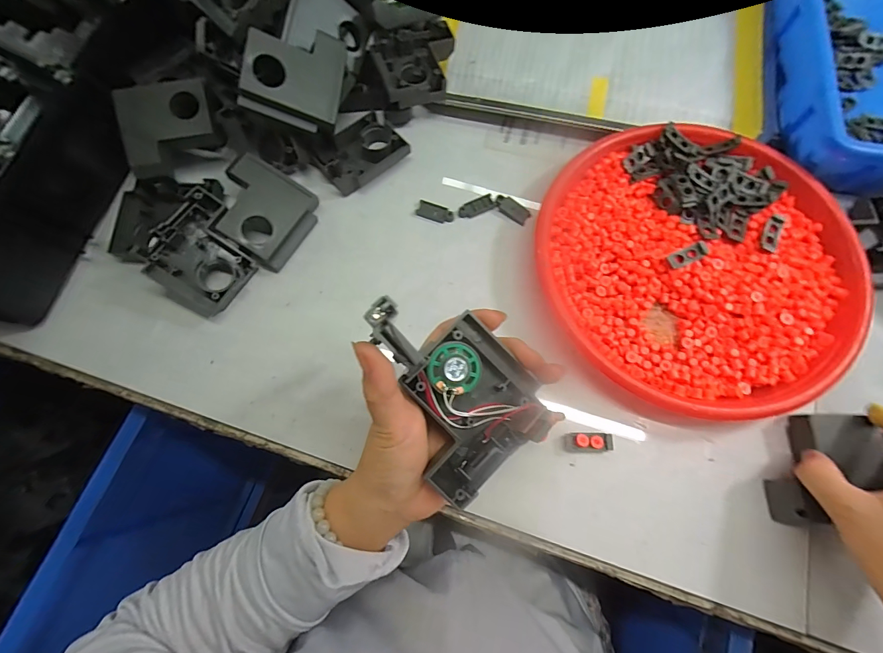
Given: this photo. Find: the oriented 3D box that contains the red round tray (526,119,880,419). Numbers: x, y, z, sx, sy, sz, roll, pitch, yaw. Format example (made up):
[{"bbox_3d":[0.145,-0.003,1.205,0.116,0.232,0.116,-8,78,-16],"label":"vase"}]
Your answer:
[{"bbox_3d":[0.206,-0.052,0.316,0.243,0.033,0.242,0,74,2],"label":"red round tray"}]

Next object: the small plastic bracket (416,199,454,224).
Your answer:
[{"bbox_3d":[-0.005,-0.106,0.352,0.035,0.004,0.016,20,76,7],"label":"small plastic bracket"}]

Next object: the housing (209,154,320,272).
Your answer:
[{"bbox_3d":[-0.155,-0.099,0.329,0.076,0.023,0.074,32,79,-12],"label":"housing"}]

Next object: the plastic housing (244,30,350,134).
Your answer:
[{"bbox_3d":[-0.118,-0.211,0.313,0.073,0.019,0.069,12,90,-22],"label":"plastic housing"}]

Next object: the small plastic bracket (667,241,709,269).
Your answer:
[{"bbox_3d":[0.202,-0.059,0.312,0.032,0.010,0.011,-23,75,-5],"label":"small plastic bracket"}]

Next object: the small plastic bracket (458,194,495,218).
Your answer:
[{"bbox_3d":[0.032,-0.111,0.353,0.034,0.004,0.013,-26,75,-6],"label":"small plastic bracket"}]

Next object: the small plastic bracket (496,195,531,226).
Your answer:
[{"bbox_3d":[0.065,-0.108,0.351,0.034,0.005,0.016,36,78,11],"label":"small plastic bracket"}]

